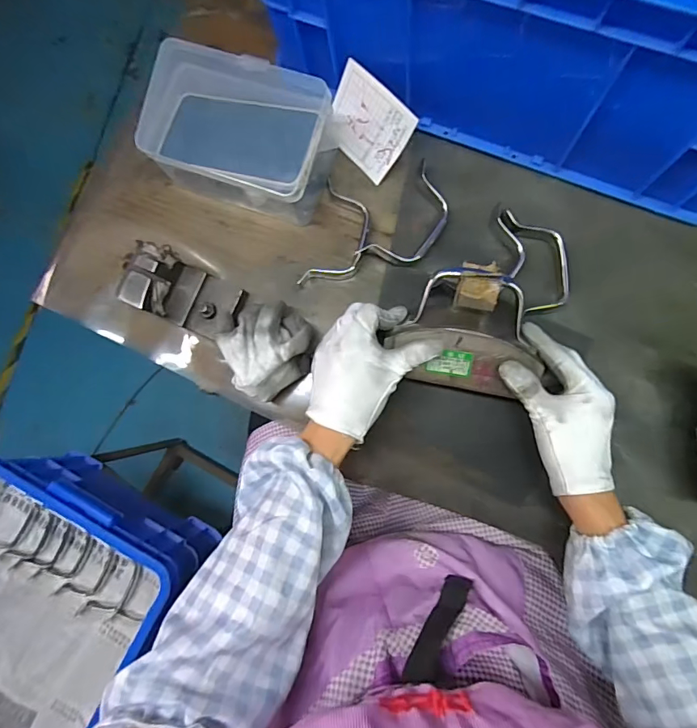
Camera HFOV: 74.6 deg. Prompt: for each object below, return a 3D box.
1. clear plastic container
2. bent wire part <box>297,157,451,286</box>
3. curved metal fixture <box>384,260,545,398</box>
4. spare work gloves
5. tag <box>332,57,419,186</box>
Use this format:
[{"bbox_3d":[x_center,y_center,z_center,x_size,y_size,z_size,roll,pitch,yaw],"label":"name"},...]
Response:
[{"bbox_3d":[-0.108,-0.235,0.472,0.180,0.094,0.119,21,85,8],"label":"clear plastic container"},{"bbox_3d":[0.022,-0.152,0.482,0.161,0.029,0.110,-9,83,6],"label":"bent wire part"},{"bbox_3d":[0.104,-0.033,0.393,0.129,0.054,0.106,10,85,8],"label":"curved metal fixture"},{"bbox_3d":[-0.079,-0.015,0.457,0.078,0.068,0.091,37,87,9],"label":"spare work gloves"},{"bbox_3d":[0.019,-0.251,0.480,0.092,0.078,0.006,45,47,4],"label":"tag"}]

